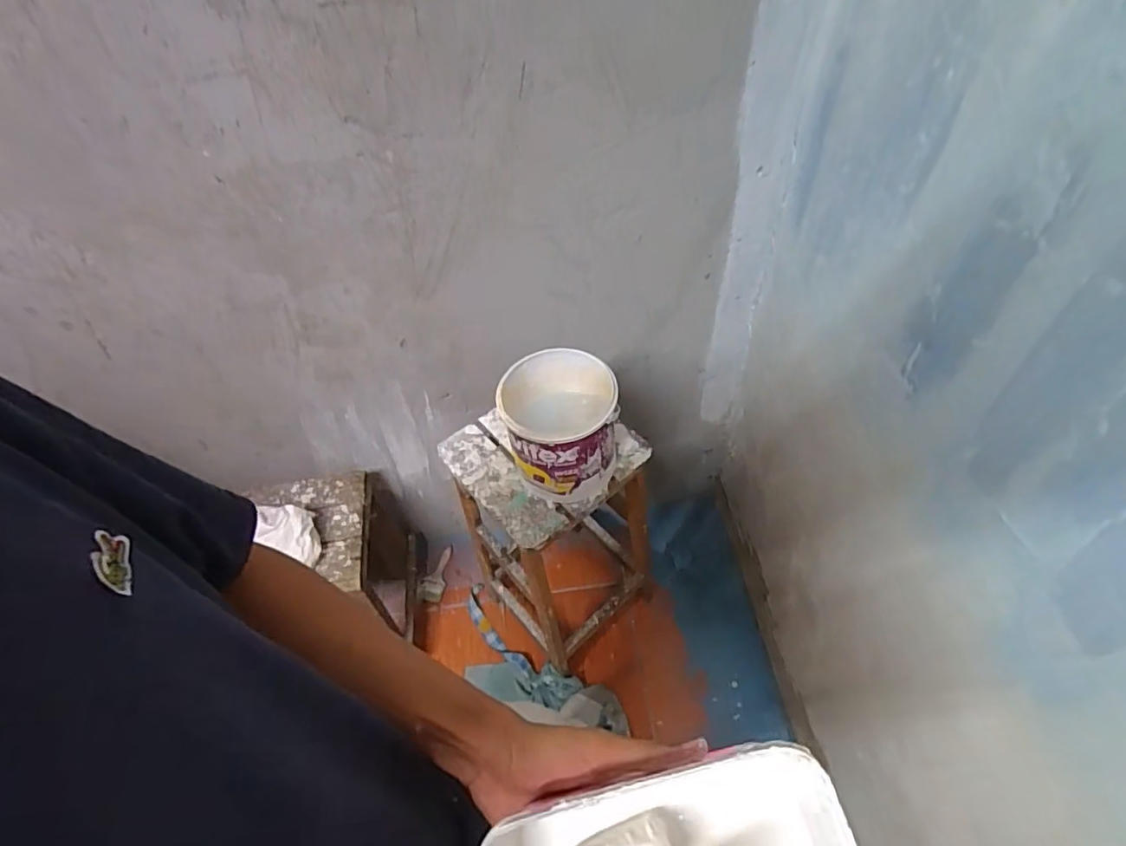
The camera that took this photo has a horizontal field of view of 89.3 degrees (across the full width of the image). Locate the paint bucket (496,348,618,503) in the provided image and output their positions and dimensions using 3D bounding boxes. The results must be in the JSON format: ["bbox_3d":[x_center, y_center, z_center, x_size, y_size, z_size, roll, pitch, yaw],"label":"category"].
[{"bbox_3d":[0.004,0.008,0.937,0.163,0.180,0.170,-3,51,3],"label":"paint bucket"}]

